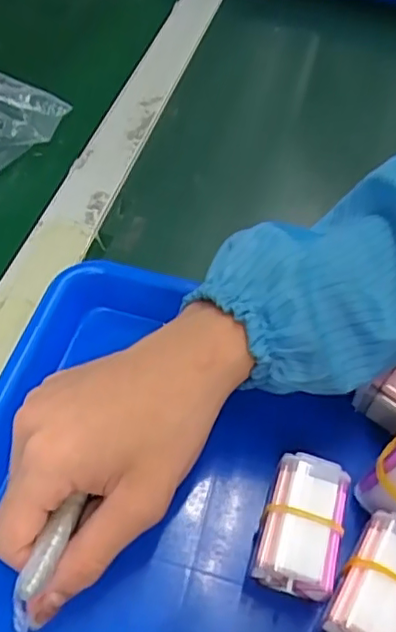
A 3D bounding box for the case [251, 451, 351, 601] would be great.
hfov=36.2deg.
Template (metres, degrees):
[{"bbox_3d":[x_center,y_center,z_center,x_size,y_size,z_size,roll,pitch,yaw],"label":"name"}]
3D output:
[{"bbox_3d":[0.049,0.100,0.288,0.035,0.034,0.057,14,52,6],"label":"case"}]

